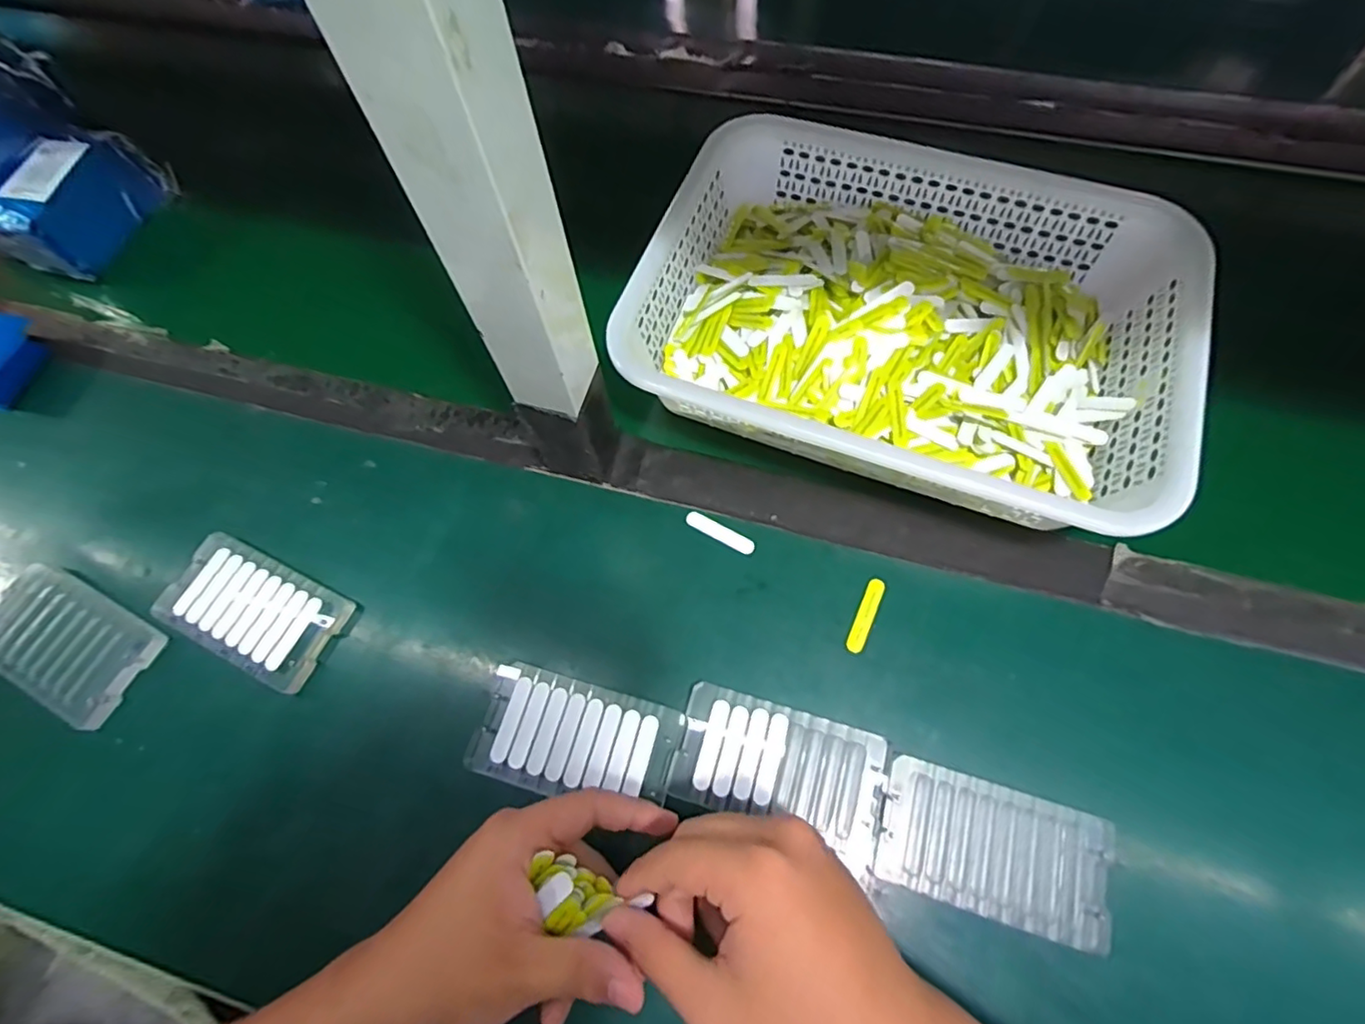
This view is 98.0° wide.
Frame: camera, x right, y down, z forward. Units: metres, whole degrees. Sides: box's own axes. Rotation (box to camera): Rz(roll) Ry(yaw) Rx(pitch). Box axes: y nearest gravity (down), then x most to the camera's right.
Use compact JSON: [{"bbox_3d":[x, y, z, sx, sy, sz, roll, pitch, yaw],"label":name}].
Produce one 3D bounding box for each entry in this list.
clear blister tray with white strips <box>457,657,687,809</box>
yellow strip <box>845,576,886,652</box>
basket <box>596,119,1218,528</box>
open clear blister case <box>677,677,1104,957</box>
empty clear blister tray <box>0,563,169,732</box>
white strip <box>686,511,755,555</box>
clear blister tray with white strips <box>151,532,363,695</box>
[{"bbox_3d":[-0.064,0.139,0.363,0.122,0.010,0.067,14,69,8],"label":"clear blister tray with white strips"},{"bbox_3d":[0.121,0.067,0.389,0.011,0.004,0.052,24,71,11],"label":"yellow strip"},{"bbox_3d":[0.155,-0.141,0.431,0.350,0.079,0.247,21,70,10],"label":"basket"},{"bbox_3d":[0.116,0.171,0.344,0.241,0.015,0.069,19,70,9],"label":"open clear blister case"},{"bbox_3d":[-0.417,0.090,0.404,0.121,0.020,0.069,25,71,11],"label":"empty clear blister tray"},{"bbox_3d":[0.026,0.014,0.414,0.052,0.004,0.012,27,72,12],"label":"white strip"},{"bbox_3d":[-0.292,0.067,0.406,0.121,0.016,0.067,23,71,11],"label":"clear blister tray with white strips"}]

